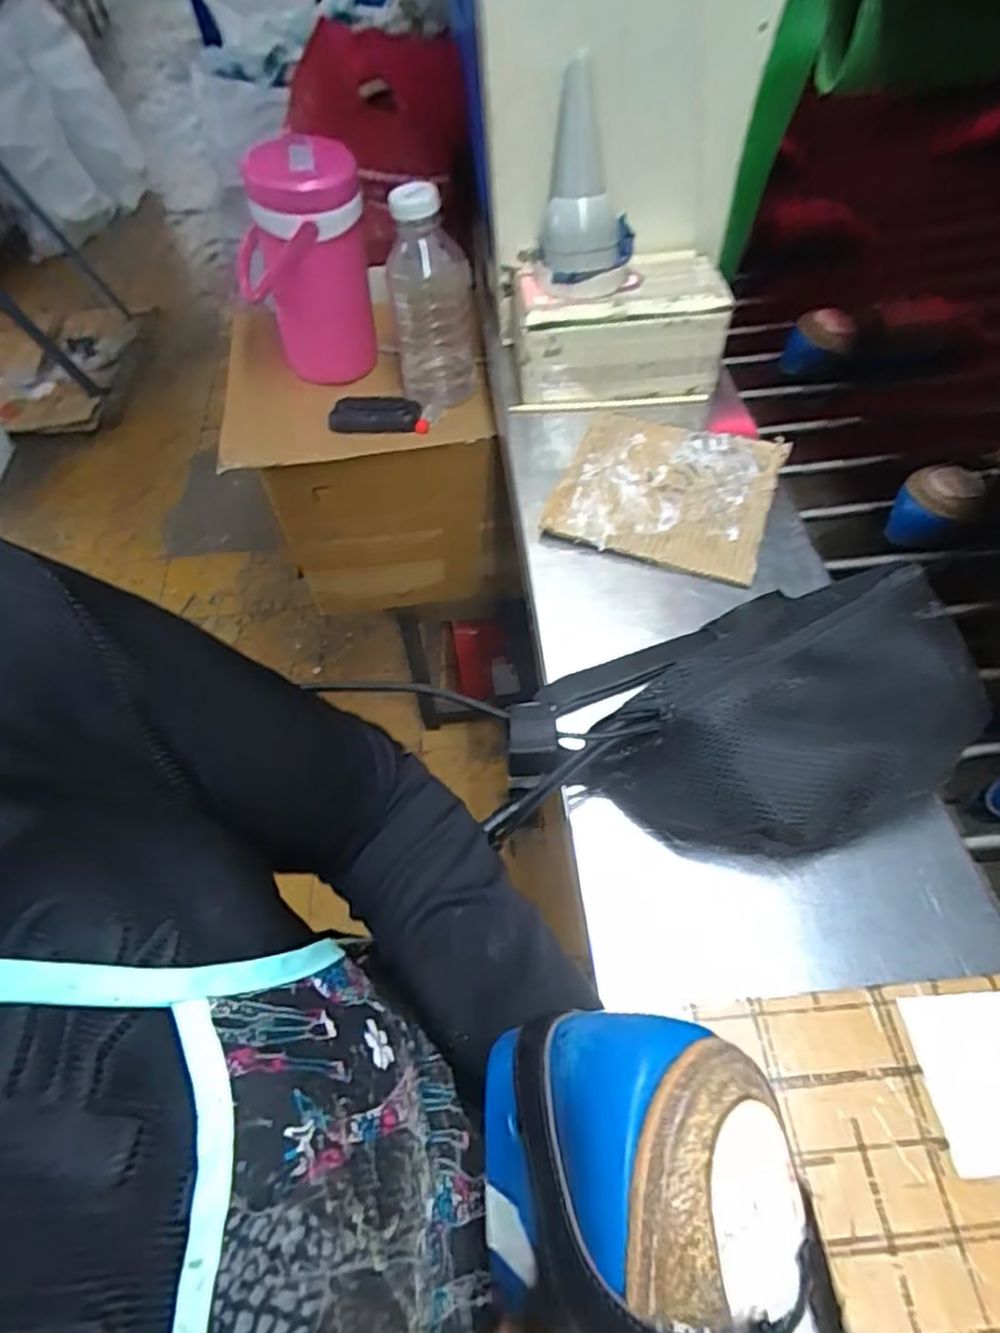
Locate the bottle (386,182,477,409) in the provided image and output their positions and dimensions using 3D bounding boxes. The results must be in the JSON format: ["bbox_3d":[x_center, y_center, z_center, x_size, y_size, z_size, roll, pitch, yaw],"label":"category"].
[{"bbox_3d":[-0.077,-0.405,0.772,0.091,0.228,0.086,-6,55,-1],"label":"bottle"}]

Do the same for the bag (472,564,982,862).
[{"bbox_3d":[0.146,0.044,0.409,0.304,0.086,0.144,-15,56,-8],"label":"bag"}]

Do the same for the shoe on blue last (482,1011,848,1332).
[{"bbox_3d":[0.056,0.190,0.173,0.091,0.069,0.187,-14,69,-7],"label":"shoe on blue last"}]

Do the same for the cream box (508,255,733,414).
[{"bbox_3d":[0.108,-0.333,0.675,0.203,0.091,0.127,-3,55,1],"label":"cream box"}]

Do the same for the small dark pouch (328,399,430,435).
[{"bbox_3d":[-0.143,-0.296,0.805,0.115,0.024,0.042,2,55,5],"label":"small dark pouch"}]

